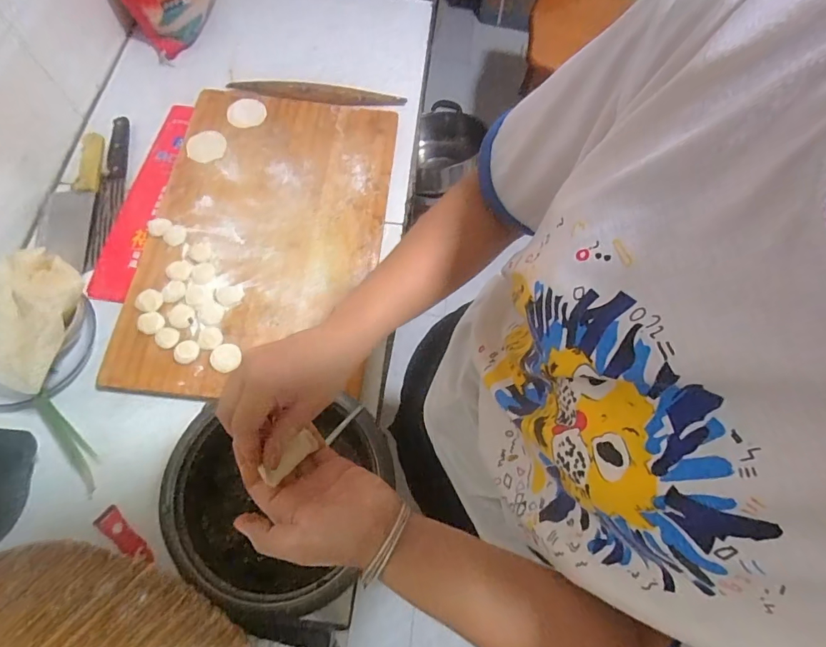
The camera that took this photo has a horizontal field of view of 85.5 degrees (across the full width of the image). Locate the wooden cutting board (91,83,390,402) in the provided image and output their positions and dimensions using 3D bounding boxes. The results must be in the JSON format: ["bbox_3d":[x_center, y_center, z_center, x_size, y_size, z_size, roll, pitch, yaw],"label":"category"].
[{"bbox_3d":[-0.239,-0.165,0.743,0.373,0.032,0.569,4,69,-2],"label":"wooden cutting board"}]

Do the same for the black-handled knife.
[{"bbox_3d":[-0.519,-0.232,0.772,0.043,0.024,0.303,-2,69,-4],"label":"black-handled knife"}]

